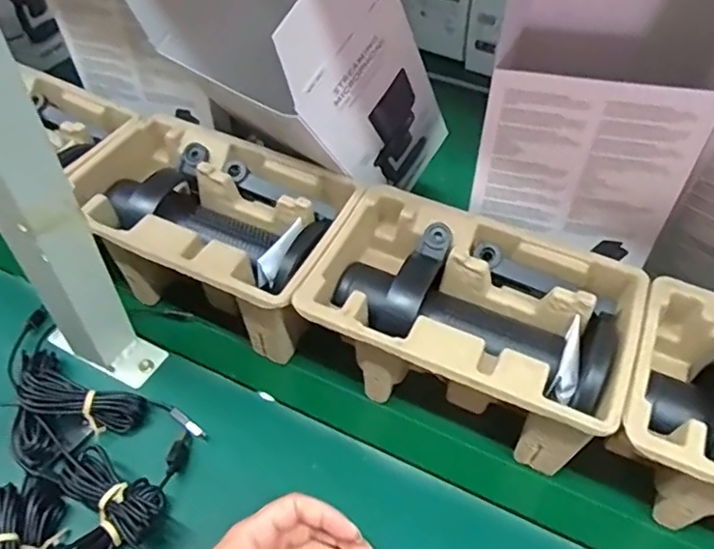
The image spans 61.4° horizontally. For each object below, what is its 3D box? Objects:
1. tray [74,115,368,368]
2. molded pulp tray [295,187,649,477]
[{"bbox_3d":[-0.123,-0.032,0.528,0.229,0.102,0.148,19,51,15],"label":"tray"},{"bbox_3d":[0.085,0.043,0.471,0.228,0.103,0.153,21,52,17],"label":"molded pulp tray"}]

